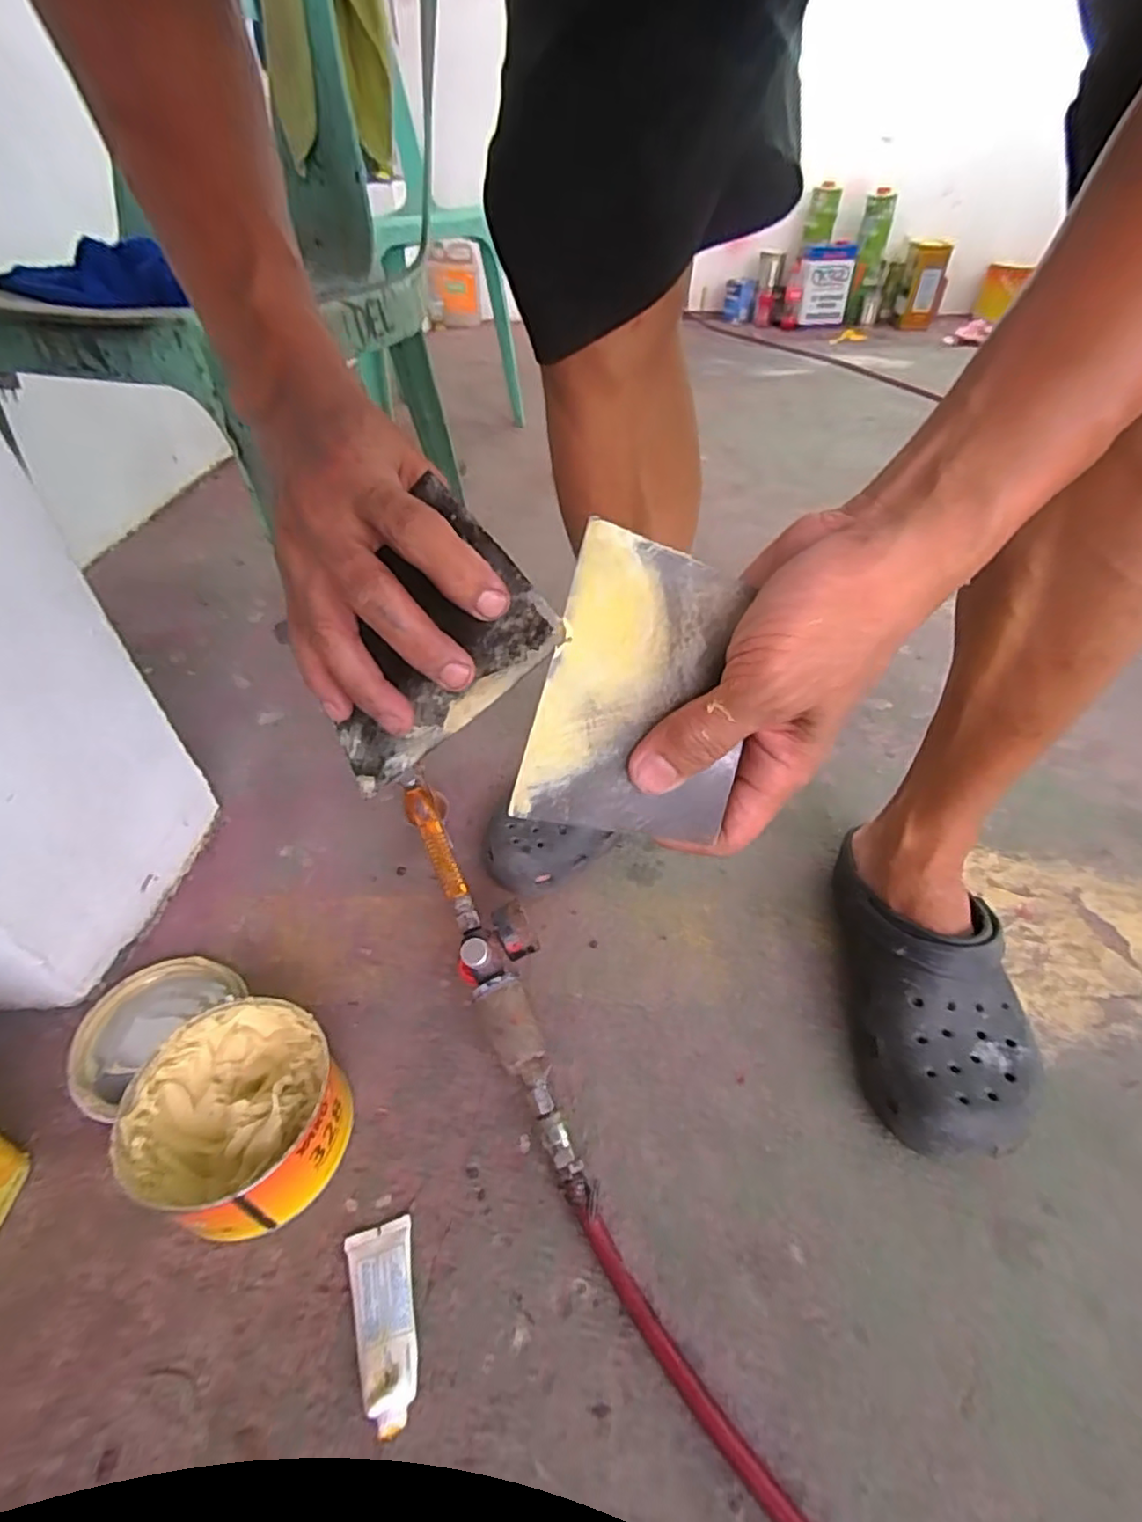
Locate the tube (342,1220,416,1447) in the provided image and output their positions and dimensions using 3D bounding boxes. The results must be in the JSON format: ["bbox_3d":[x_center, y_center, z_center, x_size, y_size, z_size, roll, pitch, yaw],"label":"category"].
[{"bbox_3d":[-0.106,0.318,0.370,0.036,0.021,0.094,-14,45,-13],"label":"tube"}]

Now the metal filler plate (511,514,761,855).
[{"bbox_3d":[0.030,-0.025,0.264,0.083,0.117,0.004,16,11,-1],"label":"metal filler plate"}]

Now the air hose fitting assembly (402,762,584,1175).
[{"bbox_3d":[-0.056,0.133,0.473,0.054,0.030,0.301,-19,63,-18],"label":"air hose fitting assembly"}]

